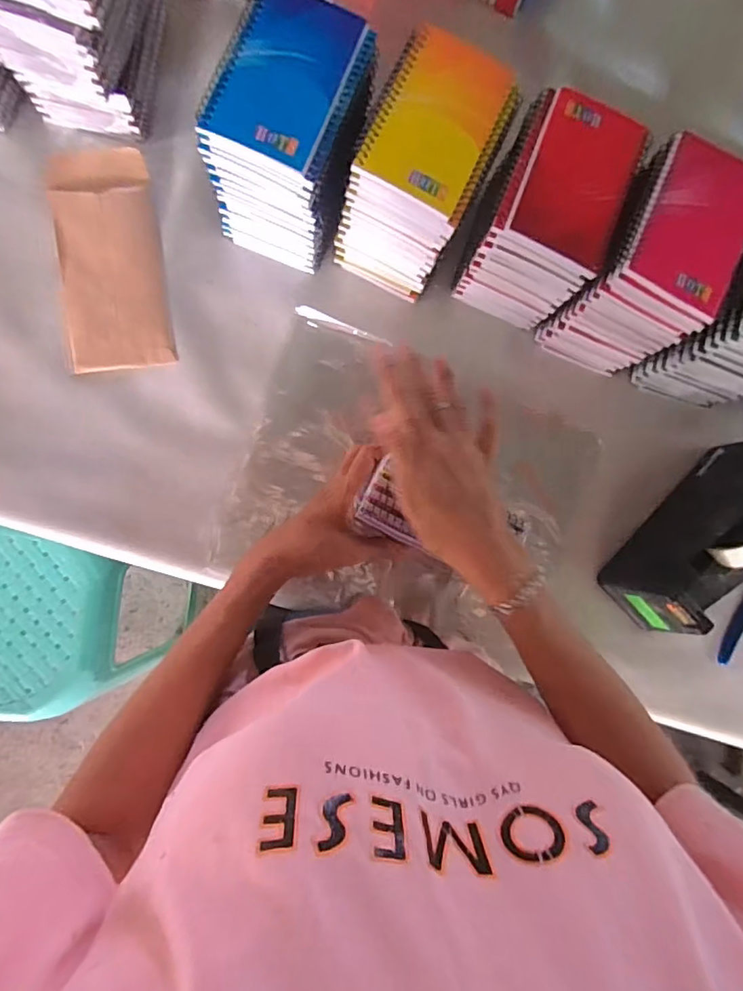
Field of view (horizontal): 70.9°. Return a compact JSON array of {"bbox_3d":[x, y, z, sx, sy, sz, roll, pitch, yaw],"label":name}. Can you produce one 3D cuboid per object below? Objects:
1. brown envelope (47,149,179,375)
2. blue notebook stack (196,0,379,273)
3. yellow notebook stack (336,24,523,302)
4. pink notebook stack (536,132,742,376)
[{"bbox_3d":[-0.239,-0.214,0.477,0.091,0.010,0.195,-8,93,-12],"label":"brown envelope"},{"bbox_3d":[-0.068,-0.300,0.443,0.101,0.128,0.139,20,84,-8],"label":"blue notebook stack"},{"bbox_3d":[0.043,-0.278,0.453,0.092,0.122,0.133,25,83,-7],"label":"yellow notebook stack"},{"bbox_3d":[0.247,-0.207,0.474,0.099,0.140,0.132,26,83,-7],"label":"pink notebook stack"}]

